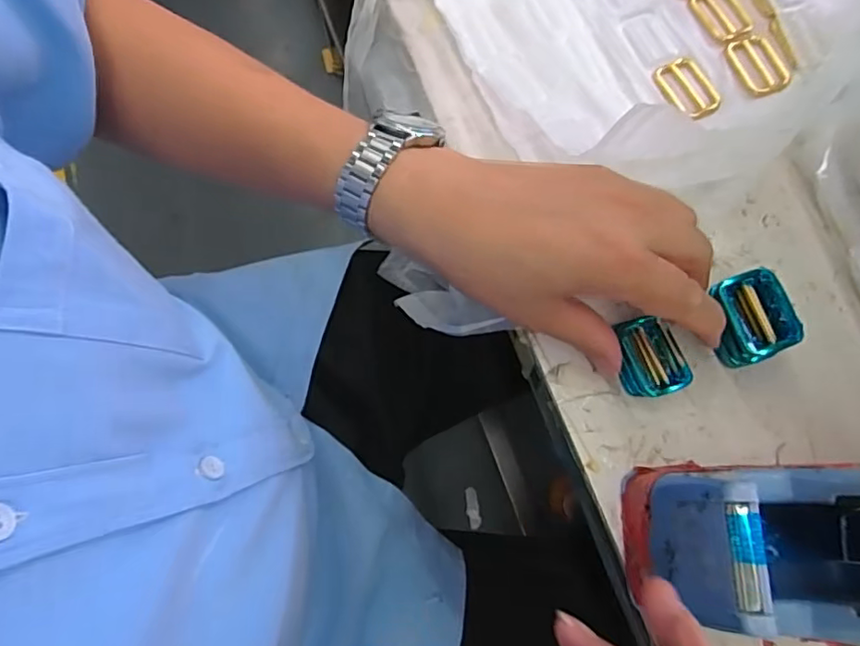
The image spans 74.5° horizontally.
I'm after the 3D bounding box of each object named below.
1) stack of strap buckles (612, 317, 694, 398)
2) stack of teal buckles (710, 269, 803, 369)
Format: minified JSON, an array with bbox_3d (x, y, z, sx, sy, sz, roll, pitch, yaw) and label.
[{"bbox_3d":[0.125,0.020,0.322,0.034,0.015,0.044,-8,75,-1],"label":"stack of strap buckles"},{"bbox_3d":[0.175,-0.001,0.313,0.029,0.039,0.045,-18,75,-4],"label":"stack of teal buckles"}]

